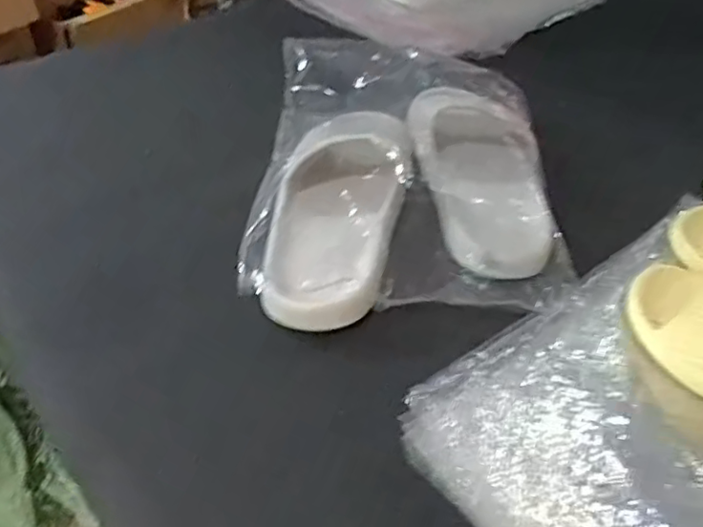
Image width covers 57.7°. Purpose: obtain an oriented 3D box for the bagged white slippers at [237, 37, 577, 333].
[{"bbox_3d":[0.049,-0.094,0.576,0.251,0.073,0.375,3,43,3],"label":"bagged white slippers"}]

